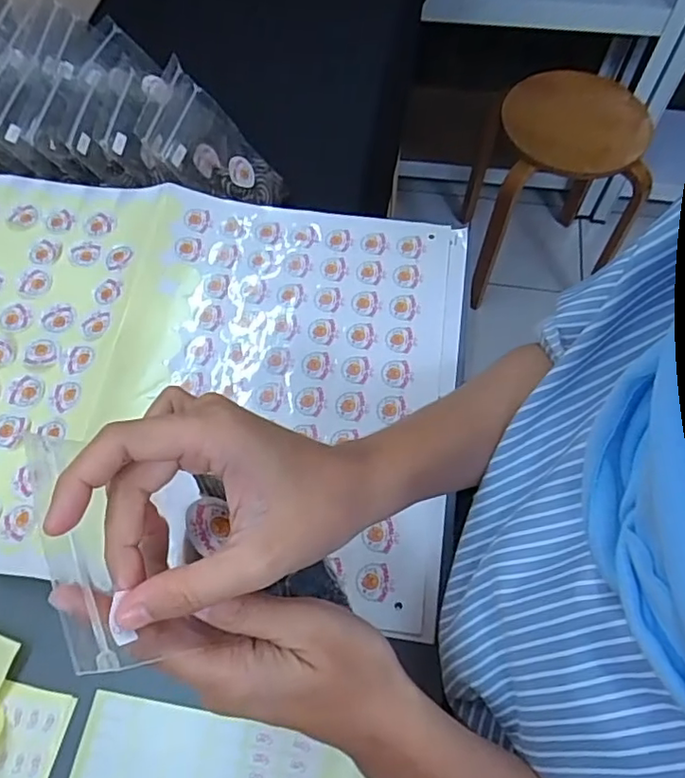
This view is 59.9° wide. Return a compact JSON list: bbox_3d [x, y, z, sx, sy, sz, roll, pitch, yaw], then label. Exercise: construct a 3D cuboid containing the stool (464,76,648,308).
[{"bbox_3d":[0.486,-0.445,1.382,0.328,0.413,0.376,4,63,3],"label":"stool"}]

